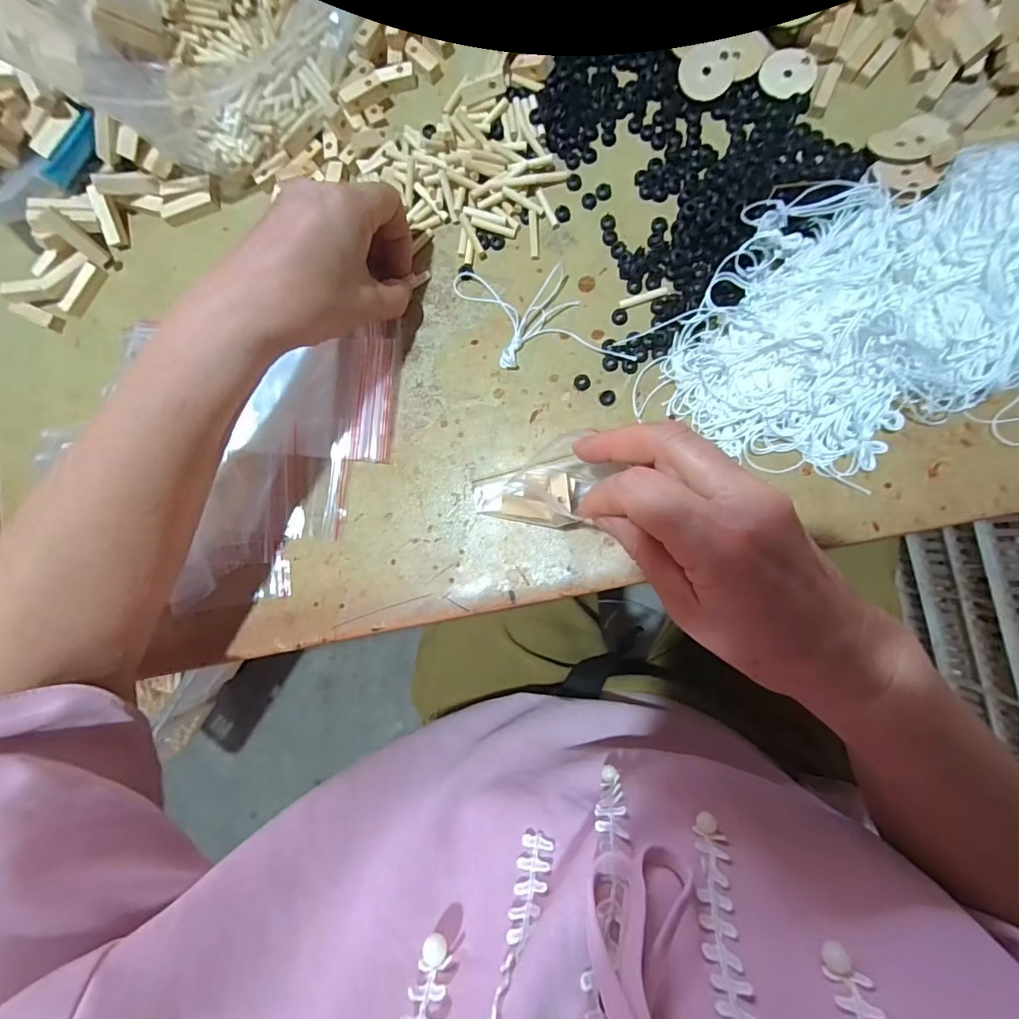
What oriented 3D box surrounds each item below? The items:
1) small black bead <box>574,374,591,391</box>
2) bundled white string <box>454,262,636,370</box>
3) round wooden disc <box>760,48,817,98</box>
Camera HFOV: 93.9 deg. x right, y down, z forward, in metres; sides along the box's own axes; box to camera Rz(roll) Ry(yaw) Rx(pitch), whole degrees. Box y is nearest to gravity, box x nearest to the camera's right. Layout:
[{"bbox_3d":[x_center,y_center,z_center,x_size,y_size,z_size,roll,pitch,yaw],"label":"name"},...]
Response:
[{"bbox_3d":[0.047,-0.082,0.308,0.011,0.004,0.010,-1,85,8],"label":"small black bead"},{"bbox_3d":[0.020,-0.129,0.315,0.112,0.006,0.067,-1,85,8],"label":"bundled white string"},{"bbox_3d":[0.178,-0.280,0.303,0.032,0.004,0.034,-1,85,8],"label":"round wooden disc"}]

